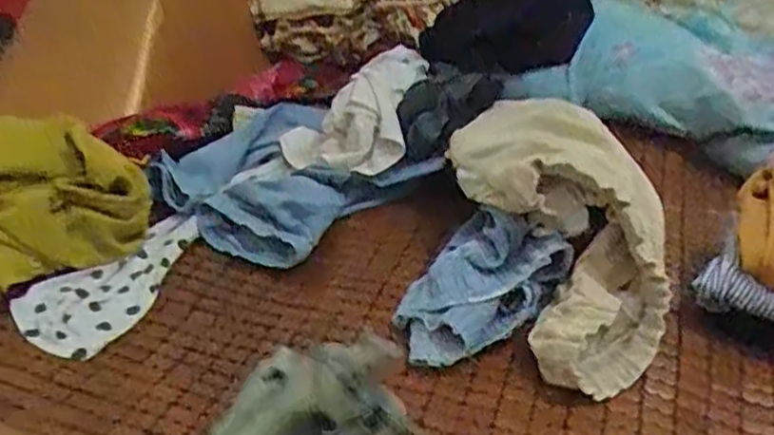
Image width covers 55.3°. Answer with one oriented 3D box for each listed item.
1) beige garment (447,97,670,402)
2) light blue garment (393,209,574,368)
[{"bbox_3d":[0.166,-0.018,0.693,0.159,0.112,0.353,-3,48,-10],"label":"beige garment"},{"bbox_3d":[0.079,0.061,0.675,0.124,0.079,0.166,25,39,29],"label":"light blue garment"}]

